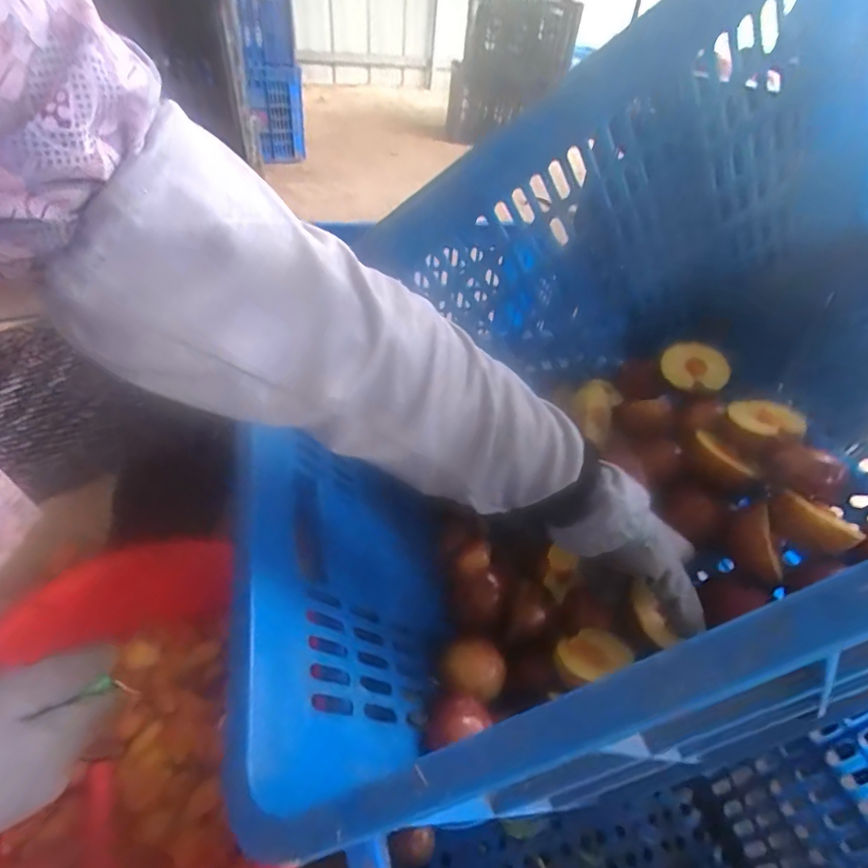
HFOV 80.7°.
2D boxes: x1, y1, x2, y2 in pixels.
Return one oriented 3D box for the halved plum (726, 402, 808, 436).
[{"bbox_3d":[0.281,-0.012,0.433,0.055,0.015,0.033,18,43,12],"label":"halved plum"}]

